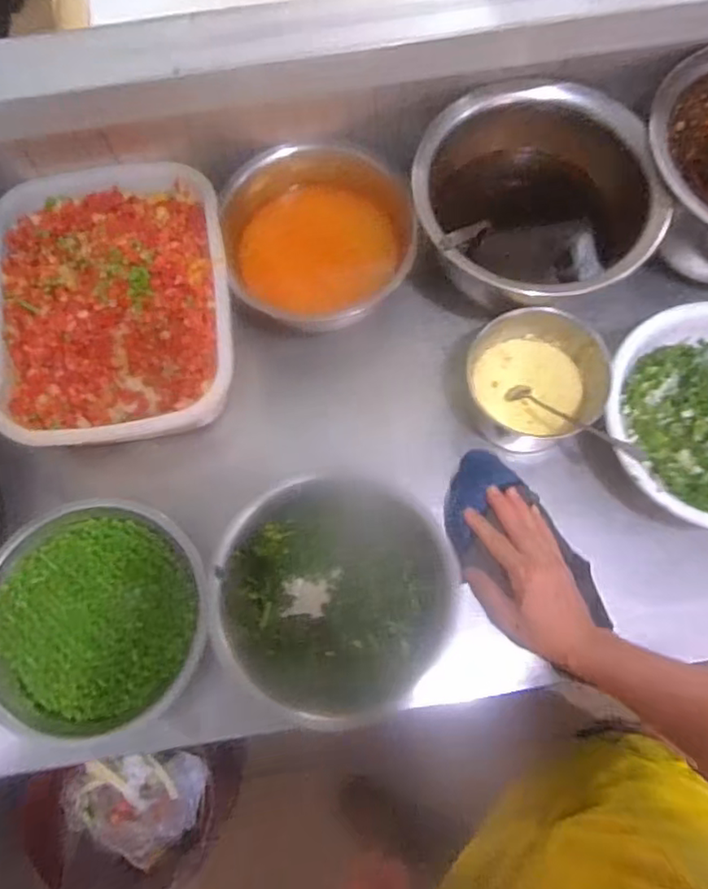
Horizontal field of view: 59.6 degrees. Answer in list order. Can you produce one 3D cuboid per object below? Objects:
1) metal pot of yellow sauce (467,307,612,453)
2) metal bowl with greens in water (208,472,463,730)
[{"bbox_3d":[0.204,-0.079,0.708,0.138,0.085,0.146,0,72,1],"label":"metal pot of yellow sauce"},{"bbox_3d":[-0.023,0.149,0.619,0.208,0.103,0.207,0,72,1],"label":"metal bowl with greens in water"}]

